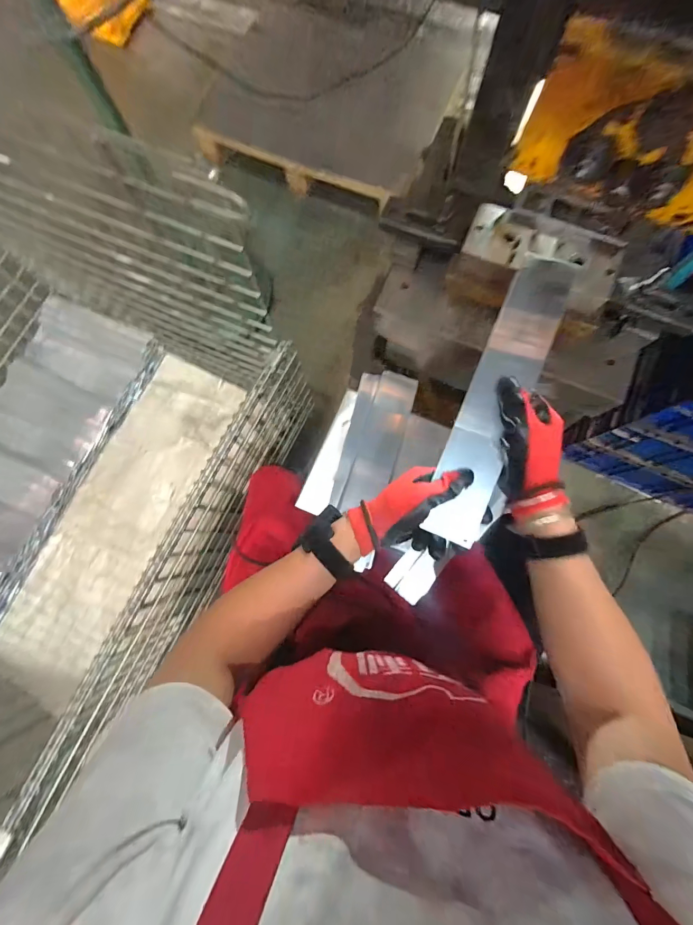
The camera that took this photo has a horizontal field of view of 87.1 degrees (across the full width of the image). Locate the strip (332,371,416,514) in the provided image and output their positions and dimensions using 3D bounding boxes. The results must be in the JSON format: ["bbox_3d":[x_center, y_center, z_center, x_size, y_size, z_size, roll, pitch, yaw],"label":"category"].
[{"bbox_3d":[0.046,-0.036,0.616,0.095,0.024,0.240,15,78,3],"label":"strip"}]

